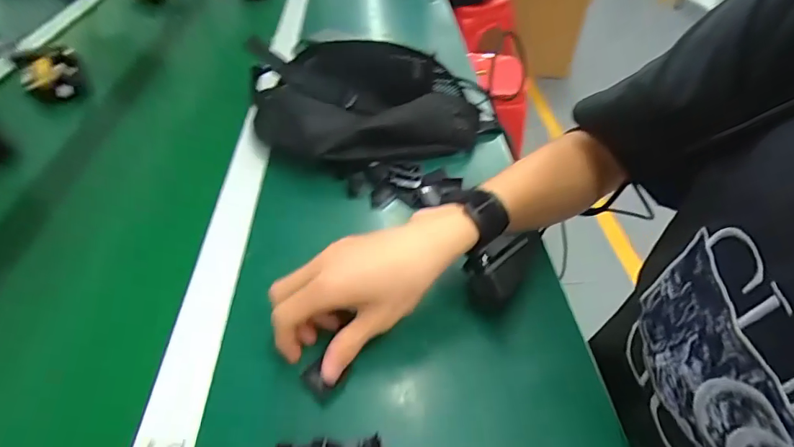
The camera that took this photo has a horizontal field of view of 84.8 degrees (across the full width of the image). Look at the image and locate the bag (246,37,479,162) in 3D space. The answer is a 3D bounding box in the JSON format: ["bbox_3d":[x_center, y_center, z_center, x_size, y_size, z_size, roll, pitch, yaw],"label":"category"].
[{"bbox_3d":[-0.044,-0.169,0.563,0.278,0.080,0.223,-10,46,-12],"label":"bag"}]

